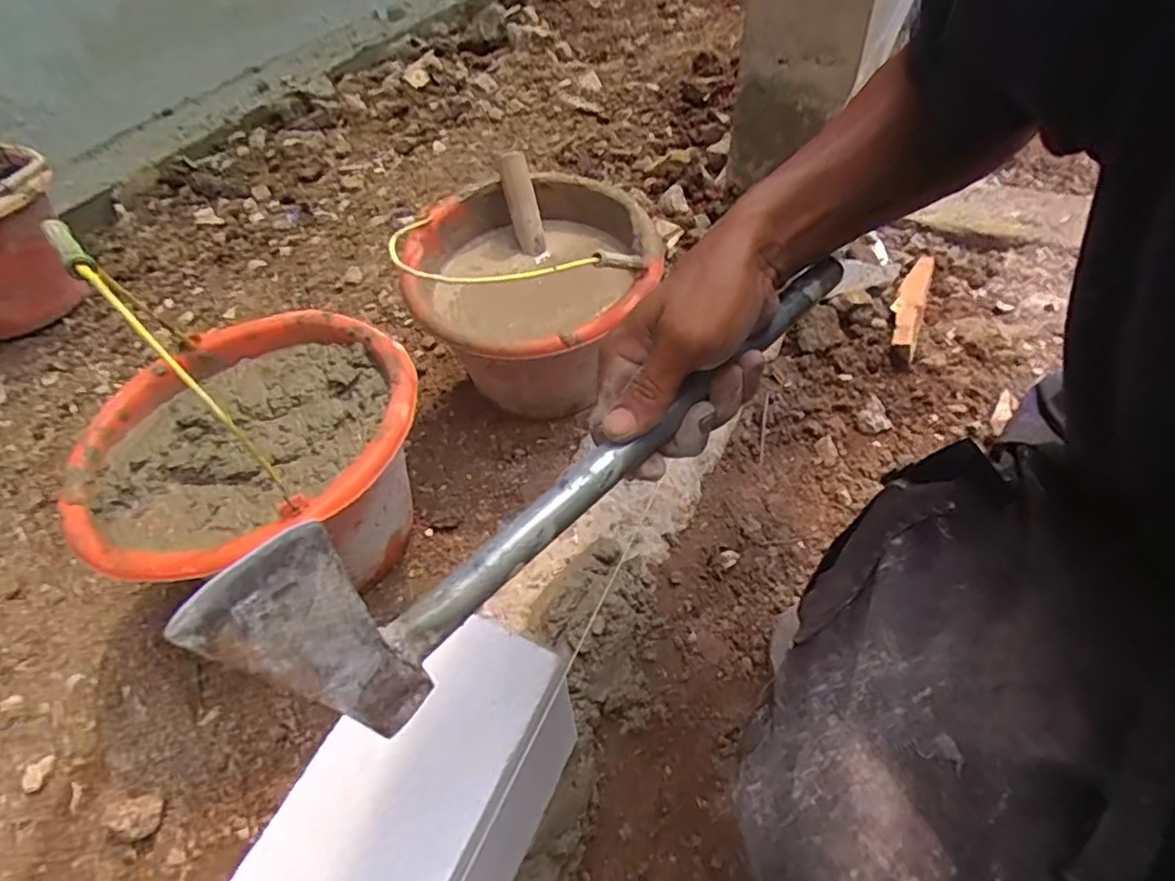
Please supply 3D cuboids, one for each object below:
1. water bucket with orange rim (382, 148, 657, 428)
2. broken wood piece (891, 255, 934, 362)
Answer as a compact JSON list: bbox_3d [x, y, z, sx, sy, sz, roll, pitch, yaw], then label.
[{"bbox_3d":[-0.059,-0.160,0.726,0.259,0.228,0.266,-2,49,2],"label":"water bucket with orange rim"},{"bbox_3d":[0.451,-0.197,0.877,0.040,0.020,0.232,18,53,18],"label":"broken wood piece"}]

